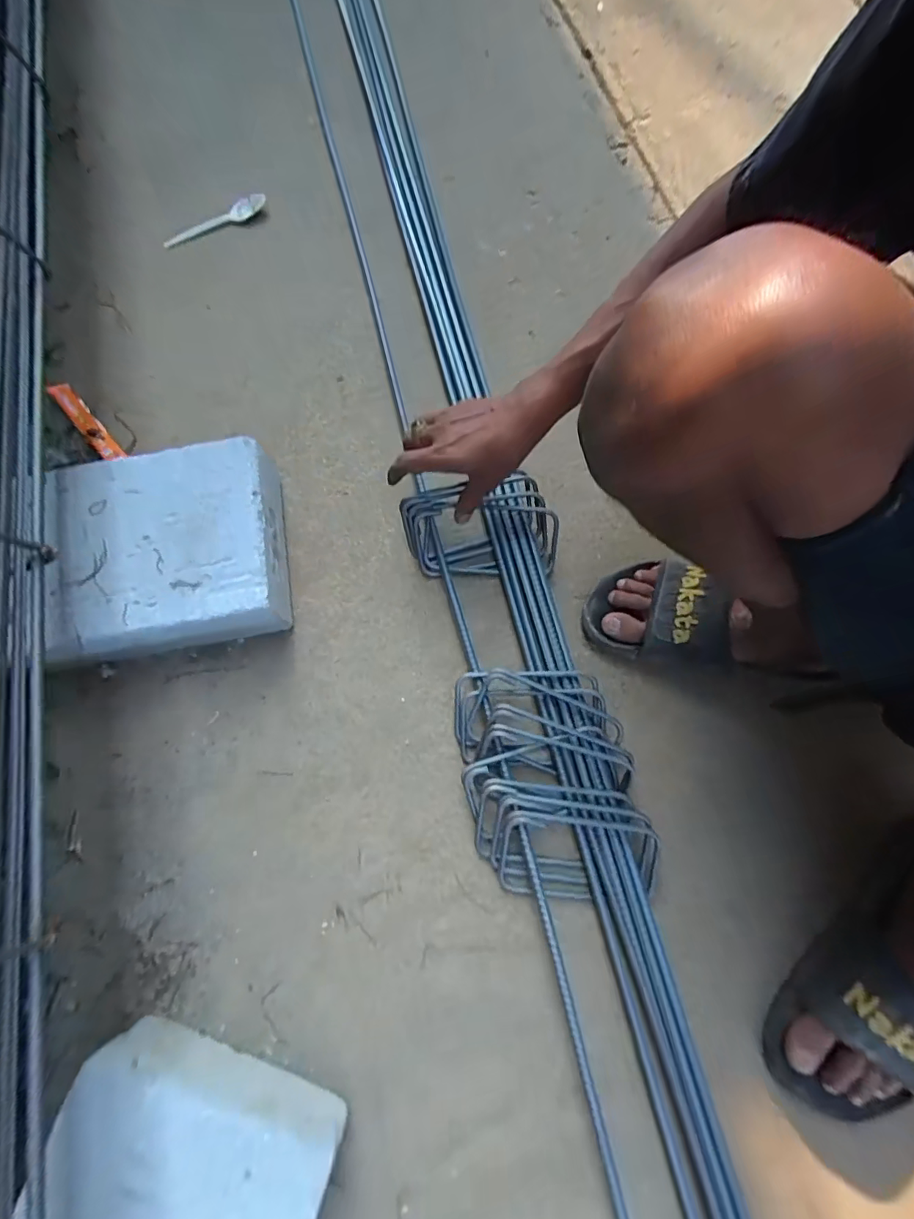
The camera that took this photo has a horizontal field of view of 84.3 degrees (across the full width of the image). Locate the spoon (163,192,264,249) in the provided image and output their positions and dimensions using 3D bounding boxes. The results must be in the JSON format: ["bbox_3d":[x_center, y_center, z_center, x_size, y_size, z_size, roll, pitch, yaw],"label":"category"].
[{"bbox_3d":[-0.349,-0.555,0.725,0.173,0.021,0.018,-14,72,12],"label":"spoon"}]

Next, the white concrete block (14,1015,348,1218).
[{"bbox_3d":[-0.201,0.427,0.384,0.204,0.076,0.131,19,73,6],"label":"white concrete block"}]

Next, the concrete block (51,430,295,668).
[{"bbox_3d":[-0.296,-0.061,0.535,0.218,0.080,0.200,-10,73,-4],"label":"concrete block"}]

